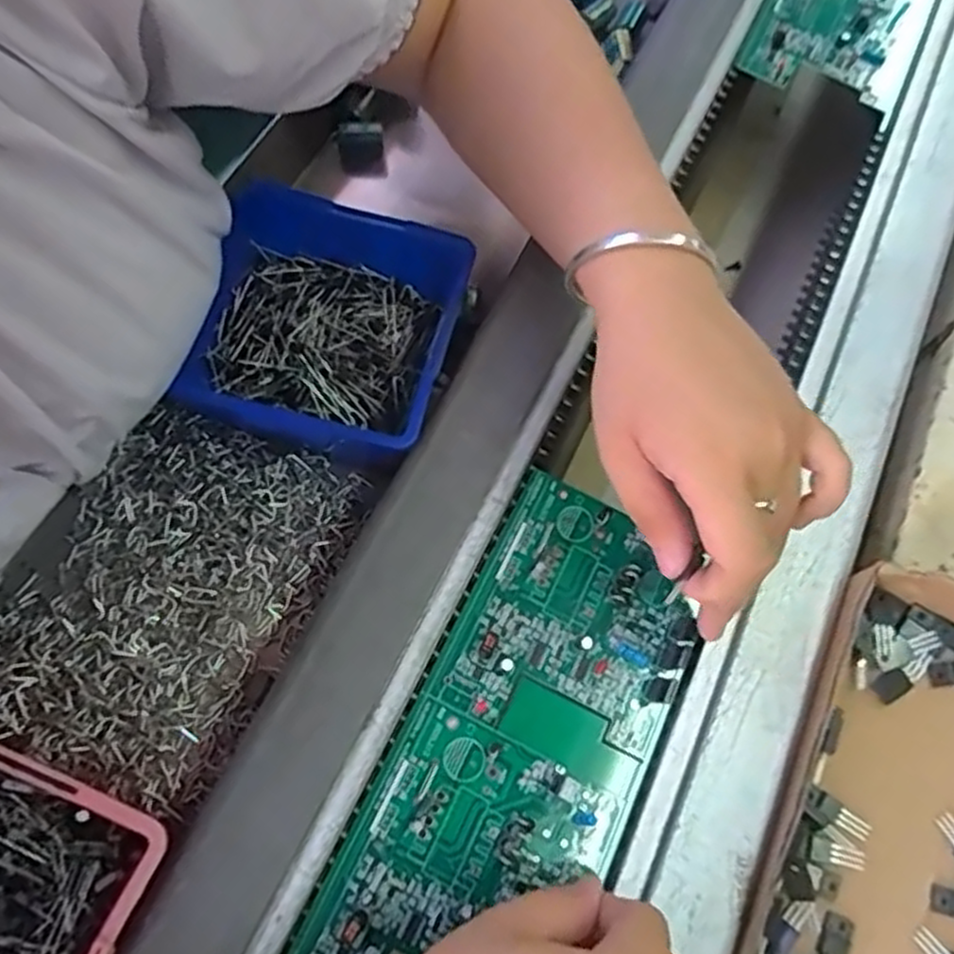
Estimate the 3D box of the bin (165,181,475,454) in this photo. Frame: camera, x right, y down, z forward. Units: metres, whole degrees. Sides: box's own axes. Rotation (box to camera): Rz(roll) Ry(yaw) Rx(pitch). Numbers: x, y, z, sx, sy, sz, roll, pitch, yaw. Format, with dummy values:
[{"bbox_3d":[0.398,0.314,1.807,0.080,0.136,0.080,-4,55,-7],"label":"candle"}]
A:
[{"bbox_3d":[-0.079,-0.068,0.367,0.129,0.049,0.124,13,70,7],"label":"bin"}]

